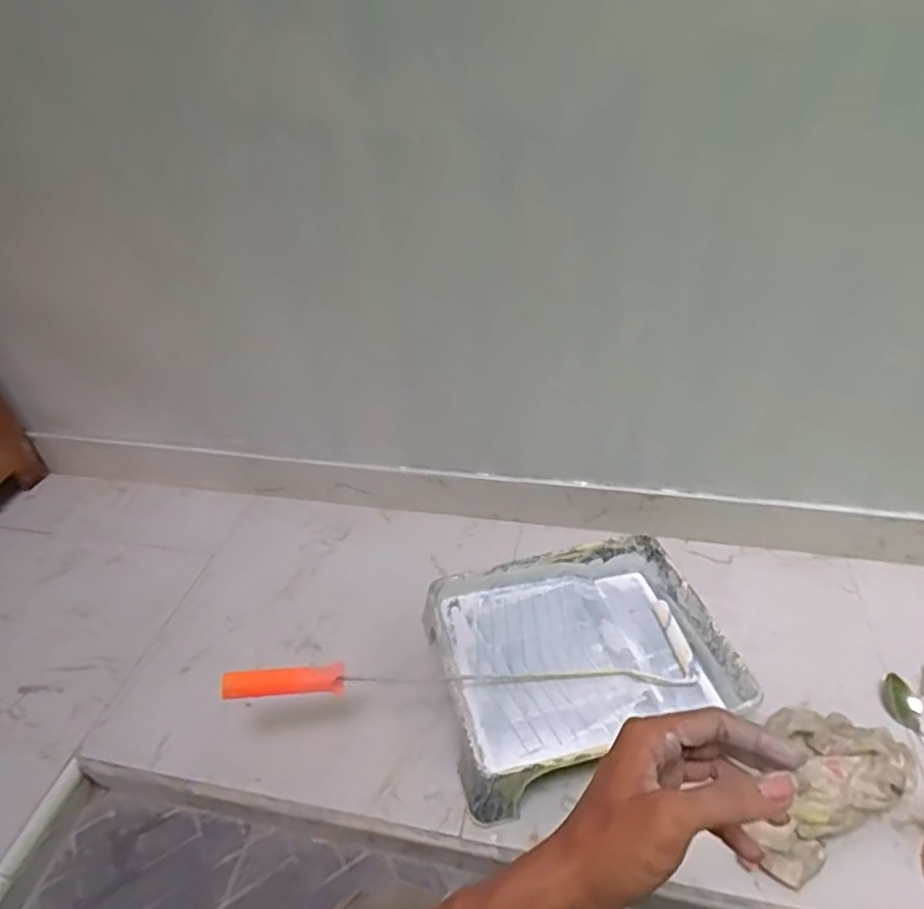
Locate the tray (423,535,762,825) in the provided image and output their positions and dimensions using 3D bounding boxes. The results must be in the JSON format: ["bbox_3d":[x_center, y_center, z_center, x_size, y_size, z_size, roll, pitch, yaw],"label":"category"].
[{"bbox_3d":[0.143,0.256,0.800,0.359,0.072,0.319,-15,39,-12],"label":"tray"}]

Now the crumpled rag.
[{"bbox_3d":[0.367,0.349,0.655,0.199,0.063,0.127,-22,41,-21],"label":"crumpled rag"}]

